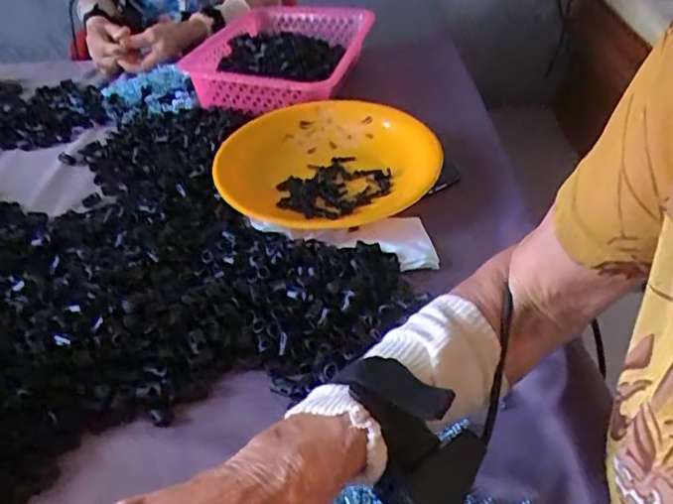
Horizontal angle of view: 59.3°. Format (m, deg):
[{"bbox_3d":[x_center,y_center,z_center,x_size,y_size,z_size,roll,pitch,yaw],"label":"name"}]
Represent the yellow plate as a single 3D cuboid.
[{"bbox_3d":[-0.008,-0.102,0.667,0.244,0.045,0.225,-2,38,2],"label":"yellow plate"}]

